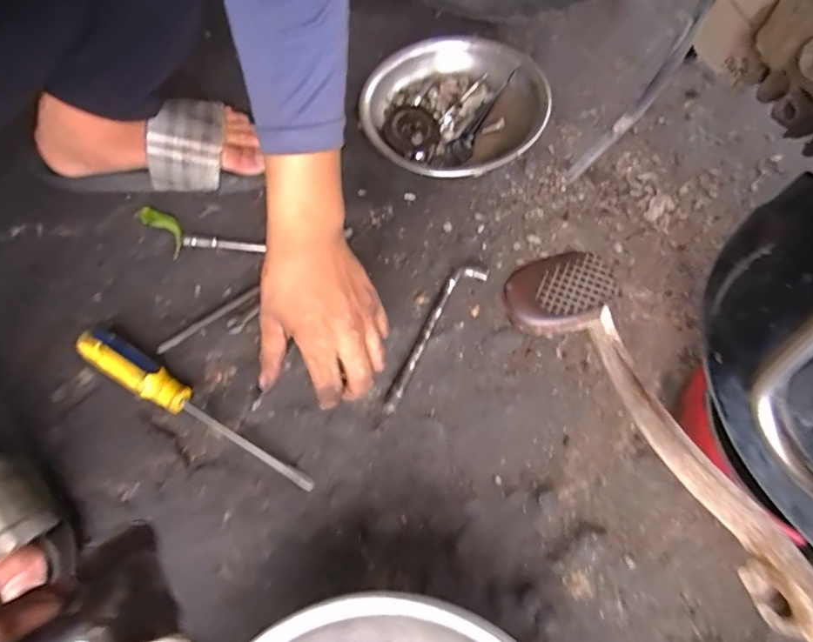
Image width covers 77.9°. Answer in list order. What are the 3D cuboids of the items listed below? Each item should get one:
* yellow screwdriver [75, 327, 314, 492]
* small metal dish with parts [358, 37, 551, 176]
[{"bbox_3d":[-0.191,0.078,0.449,0.250,0.033,0.033,28,68,15],"label":"yellow screwdriver"},{"bbox_3d":[0.057,-0.239,0.577,0.208,0.056,0.194,-33,67,-13],"label":"small metal dish with parts"}]

